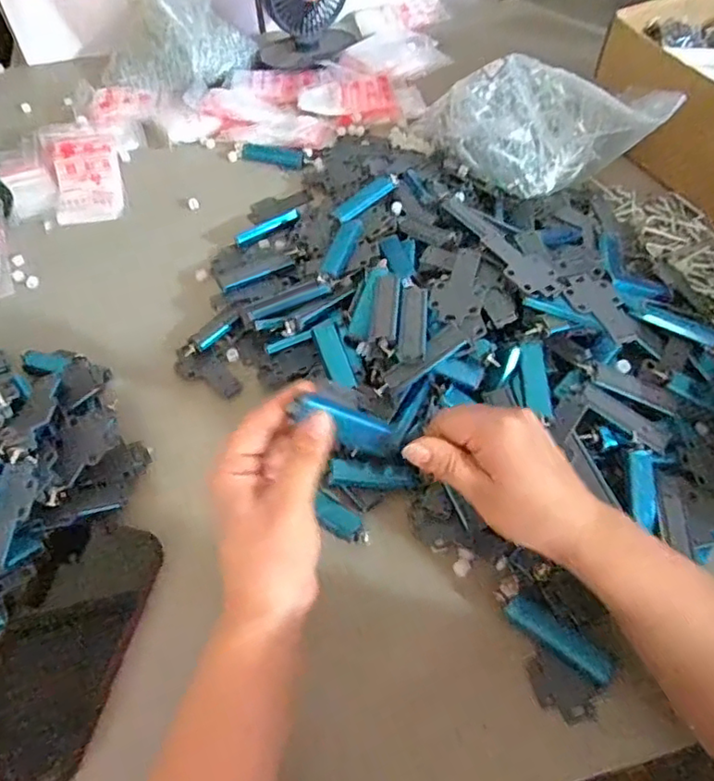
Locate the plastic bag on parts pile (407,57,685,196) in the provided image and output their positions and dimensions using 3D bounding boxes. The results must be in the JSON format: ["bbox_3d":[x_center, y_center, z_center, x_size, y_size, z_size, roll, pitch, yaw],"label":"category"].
[{"bbox_3d":[0.195,-0.298,0.665,0.239,0.095,0.156,1,58,1],"label":"plastic bag on parts pile"}]

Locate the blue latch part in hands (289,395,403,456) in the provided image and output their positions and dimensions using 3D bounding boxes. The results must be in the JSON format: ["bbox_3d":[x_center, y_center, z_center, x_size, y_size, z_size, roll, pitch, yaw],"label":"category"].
[{"bbox_3d":[-0.004,0.023,0.364,0.076,0.024,0.014,30,52,-33],"label":"blue latch part in hands"}]

